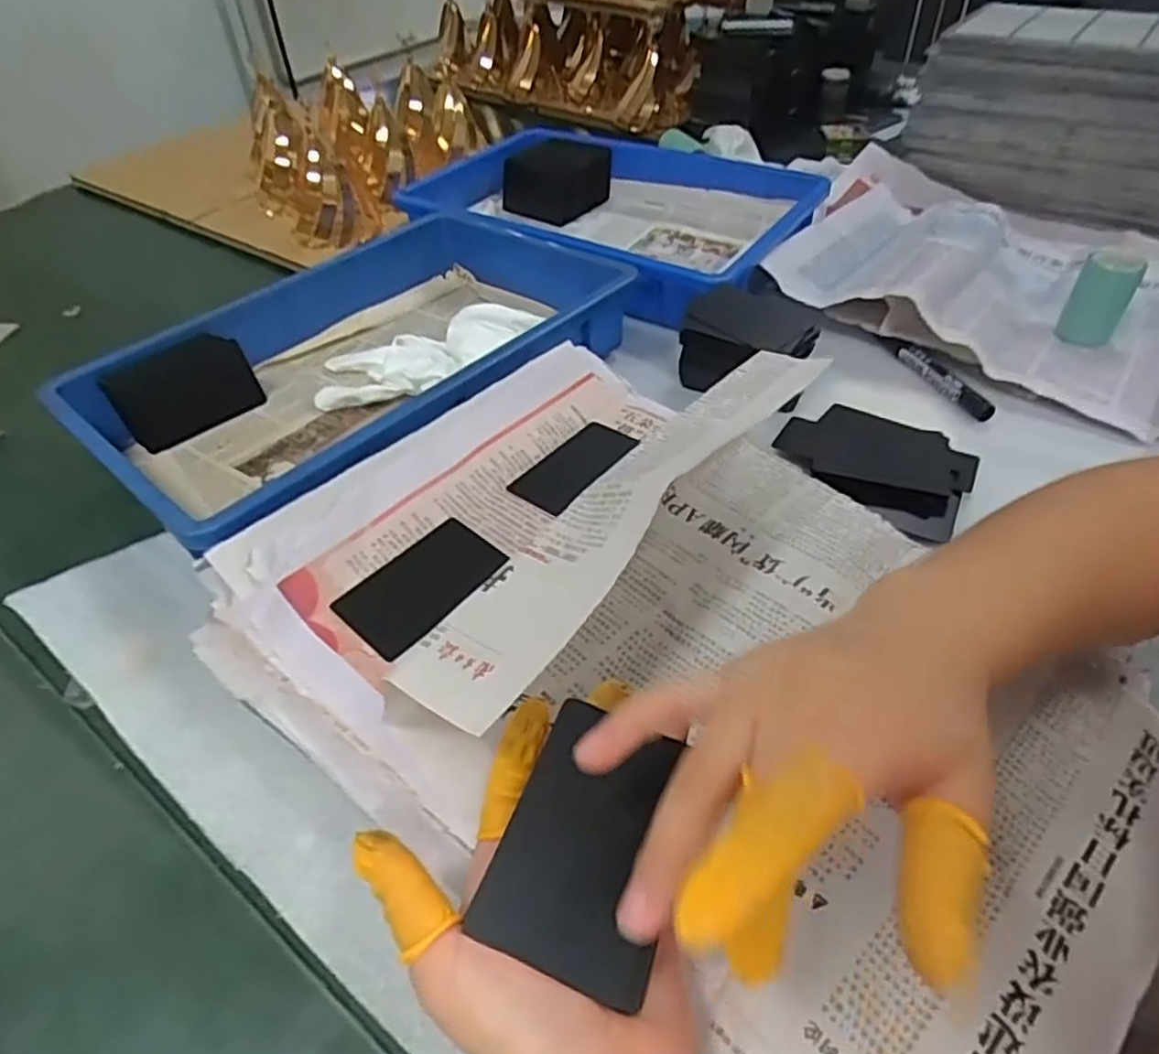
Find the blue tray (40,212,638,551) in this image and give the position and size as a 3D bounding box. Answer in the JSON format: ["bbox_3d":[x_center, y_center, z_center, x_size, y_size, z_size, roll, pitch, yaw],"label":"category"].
[{"bbox_3d":[-0.157,-0.125,0.542,0.254,0.070,0.369,33,55,29],"label":"blue tray"}]

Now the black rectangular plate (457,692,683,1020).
[{"bbox_3d":[0.004,0.109,0.253,0.059,0.005,0.082,14,67,21],"label":"black rectangular plate"}]

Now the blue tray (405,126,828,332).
[{"bbox_3d":[0.023,-0.307,0.717,0.368,0.057,0.246,24,49,23],"label":"blue tray"}]

